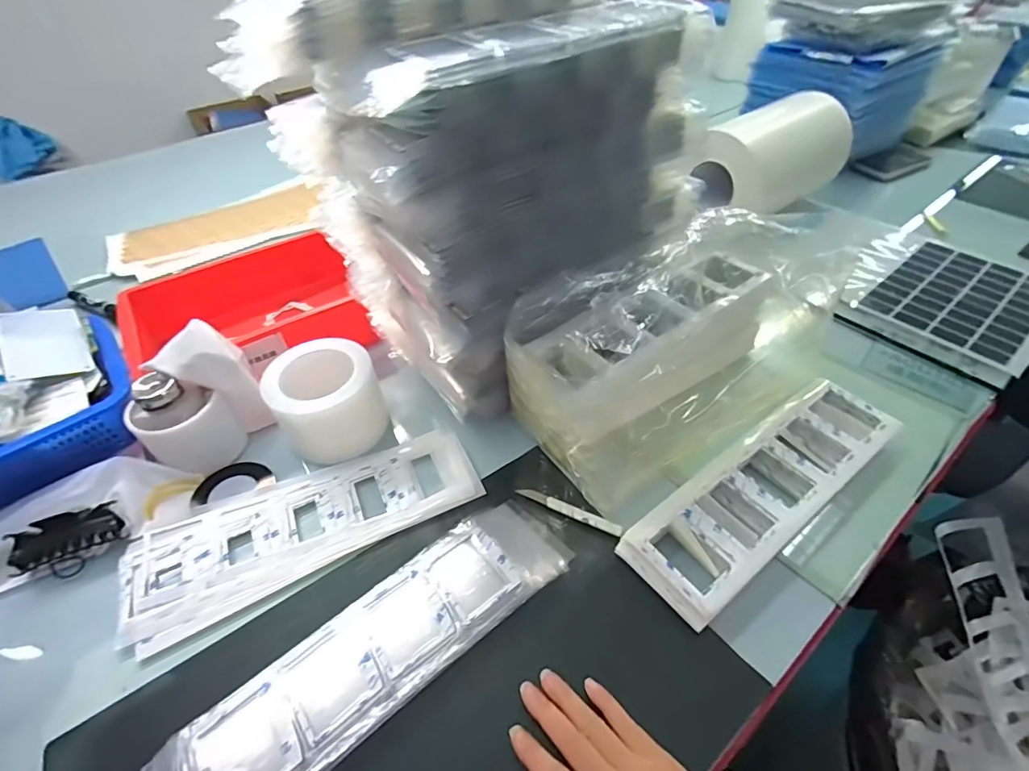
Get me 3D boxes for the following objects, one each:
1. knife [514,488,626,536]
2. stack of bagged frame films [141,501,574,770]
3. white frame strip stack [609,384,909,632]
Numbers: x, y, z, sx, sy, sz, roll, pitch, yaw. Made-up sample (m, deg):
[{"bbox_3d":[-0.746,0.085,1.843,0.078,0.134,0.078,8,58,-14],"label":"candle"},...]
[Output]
[{"bbox_3d":[0.053,0.121,0.467,0.104,0.012,0.012,18,50,19],"label":"knife"},{"bbox_3d":[-0.102,0.202,0.381,0.328,0.015,0.090,-32,53,-25],"label":"stack of bagged frame films"},{"bbox_3d":[0.245,0.091,0.464,0.312,0.027,0.095,-29,52,-23],"label":"white frame strip stack"}]

